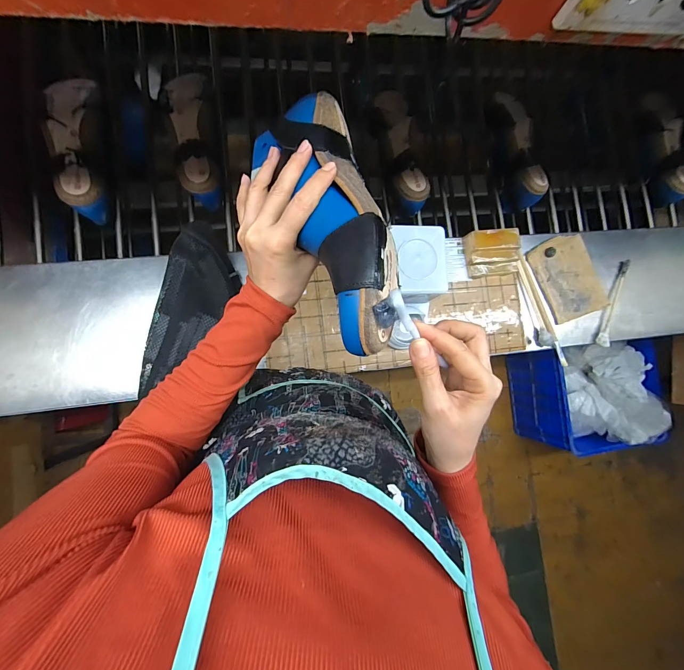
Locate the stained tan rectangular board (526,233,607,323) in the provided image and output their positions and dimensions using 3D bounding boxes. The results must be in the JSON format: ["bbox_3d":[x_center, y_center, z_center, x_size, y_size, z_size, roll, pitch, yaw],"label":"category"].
[{"bbox_3d":[0.462,-0.119,0.645,0.133,0.009,0.162,-19,88,-9],"label":"stained tan rectangular board"}]

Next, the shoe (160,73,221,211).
[{"bbox_3d":[-0.267,-0.354,0.572,0.074,0.073,0.256,-8,86,-8],"label":"shoe"}]

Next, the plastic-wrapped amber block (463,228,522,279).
[{"bbox_3d":[0.286,-0.156,0.603,0.101,0.043,0.082,-9,86,-8],"label":"plastic-wrapped amber block"}]

